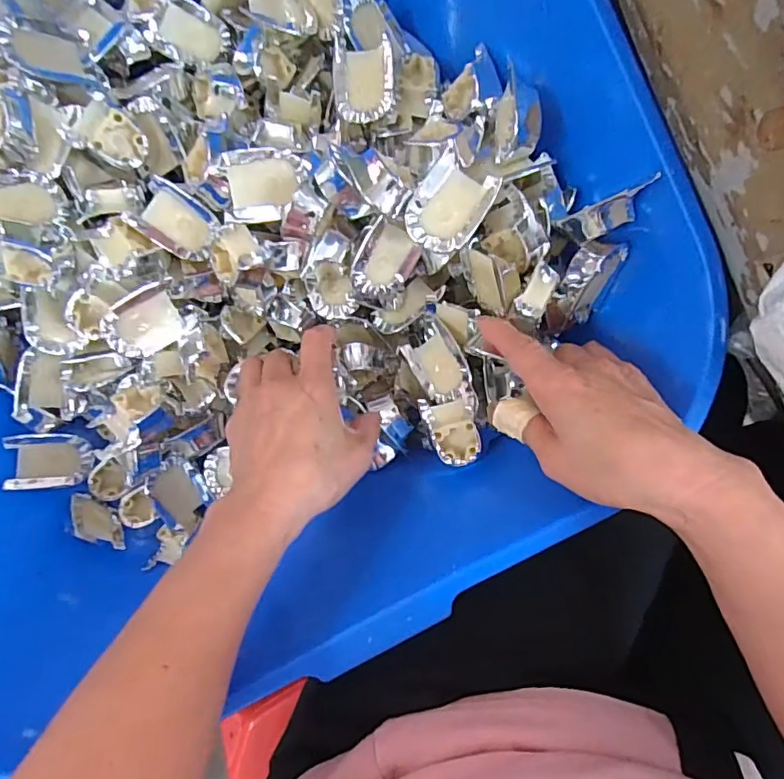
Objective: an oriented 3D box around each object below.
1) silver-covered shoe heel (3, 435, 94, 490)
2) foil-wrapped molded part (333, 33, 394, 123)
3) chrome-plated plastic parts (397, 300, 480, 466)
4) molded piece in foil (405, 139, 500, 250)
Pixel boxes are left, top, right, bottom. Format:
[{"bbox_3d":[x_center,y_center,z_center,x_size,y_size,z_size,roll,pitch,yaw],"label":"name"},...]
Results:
[{"bbox_3d":[-0.245,0.053,0.379,0.054,0.017,0.040,5,95,-42],"label":"silver-covered shoe heel"},{"bbox_3d":[-0.018,-0.204,0.350,0.039,0.018,0.051,-7,91,-6],"label":"foil-wrapped molded part"},{"bbox_3d":[0.034,-0.001,0.355,0.035,0.030,0.102,-12,75,-5],"label":"chrome-plated plastic parts"},{"bbox_3d":[0.032,-0.106,0.306,0.039,0.018,0.054,37,87,-5],"label":"molded piece in foil"}]

